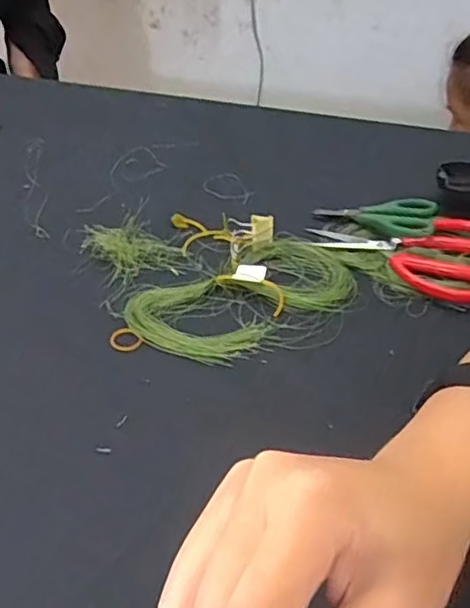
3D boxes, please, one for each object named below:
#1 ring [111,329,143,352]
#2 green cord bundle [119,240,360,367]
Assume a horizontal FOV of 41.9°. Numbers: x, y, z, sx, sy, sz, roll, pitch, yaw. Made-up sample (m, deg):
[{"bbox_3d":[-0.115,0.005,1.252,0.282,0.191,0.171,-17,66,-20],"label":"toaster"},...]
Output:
[{"bbox_3d":[-0.069,0.022,0.390,0.021,0.005,0.018,-9,41,-10],"label":"ring"},{"bbox_3d":[0.010,-0.007,0.418,0.154,0.008,0.087,-23,45,-24],"label":"green cord bundle"}]

